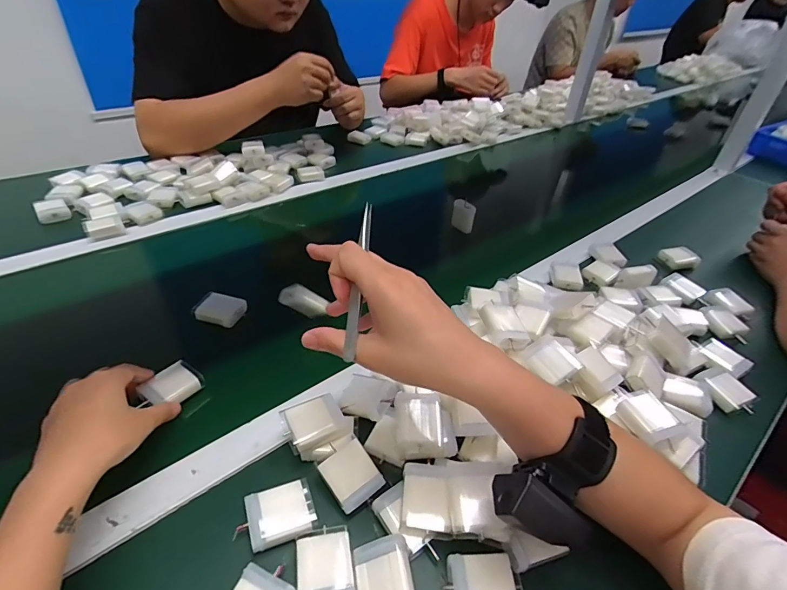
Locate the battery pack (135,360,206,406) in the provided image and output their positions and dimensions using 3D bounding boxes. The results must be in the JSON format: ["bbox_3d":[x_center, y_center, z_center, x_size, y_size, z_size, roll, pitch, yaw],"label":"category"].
[{"bbox_3d":[-0.228,0.091,0.432,0.045,0.014,0.052,28,45,26],"label":"battery pack"}]

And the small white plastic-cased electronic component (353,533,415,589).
[{"bbox_3d":[-0.007,0.205,0.305,0.041,0.007,0.051,-23,42,10],"label":"small white plastic-cased electronic component"}]

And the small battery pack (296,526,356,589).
[{"bbox_3d":[-0.051,0.205,0.314,0.041,0.009,0.053,-5,41,-11],"label":"small battery pack"}]

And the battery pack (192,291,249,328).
[{"bbox_3d":[-0.219,0.019,0.530,0.058,0.014,0.044,14,41,11],"label":"battery pack"}]

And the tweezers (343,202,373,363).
[{"bbox_3d":[-0.025,-0.012,0.304,0.009,0.007,0.118,6,75,2],"label":"tweezers"}]

